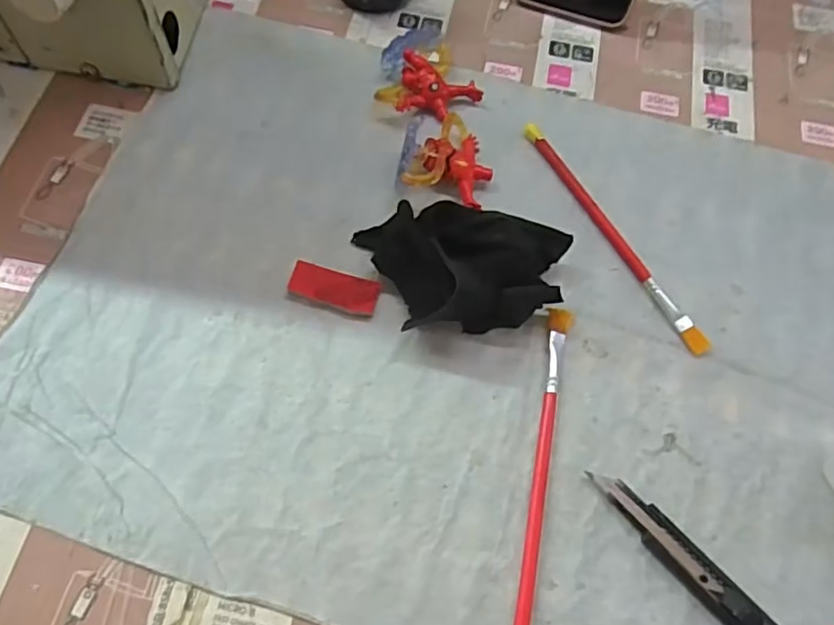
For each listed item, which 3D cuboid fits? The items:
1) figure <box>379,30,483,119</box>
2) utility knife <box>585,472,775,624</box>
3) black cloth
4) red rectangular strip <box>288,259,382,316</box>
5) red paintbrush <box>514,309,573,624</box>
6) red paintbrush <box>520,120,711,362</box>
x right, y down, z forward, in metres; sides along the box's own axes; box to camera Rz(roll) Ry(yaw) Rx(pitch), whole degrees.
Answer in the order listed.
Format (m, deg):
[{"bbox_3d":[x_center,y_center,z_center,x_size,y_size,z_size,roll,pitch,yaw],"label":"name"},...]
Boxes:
[{"bbox_3d":[0.003,-0.134,0.353,0.054,0.022,0.045,-23,70,-12],"label":"figure"},{"bbox_3d":[0.130,0.121,0.252,0.015,0.012,0.144,-39,74,-17],"label":"utility knife"},{"bbox_3d":[0.027,-0.029,0.298,0.092,0.036,0.079,-20,69,-11],"label":"black cloth"},{"bbox_3d":[-0.040,-0.012,0.305,0.043,0.007,0.019,19,67,5],"label":"red rectangular strip"},{"bbox_3d":[0.057,0.067,0.275,0.010,0.005,0.150,11,67,2],"label":"red paintbrush"},{"bbox_3d":[0.102,-0.043,0.326,0.011,0.006,0.154,-27,71,-13],"label":"red paintbrush"}]

